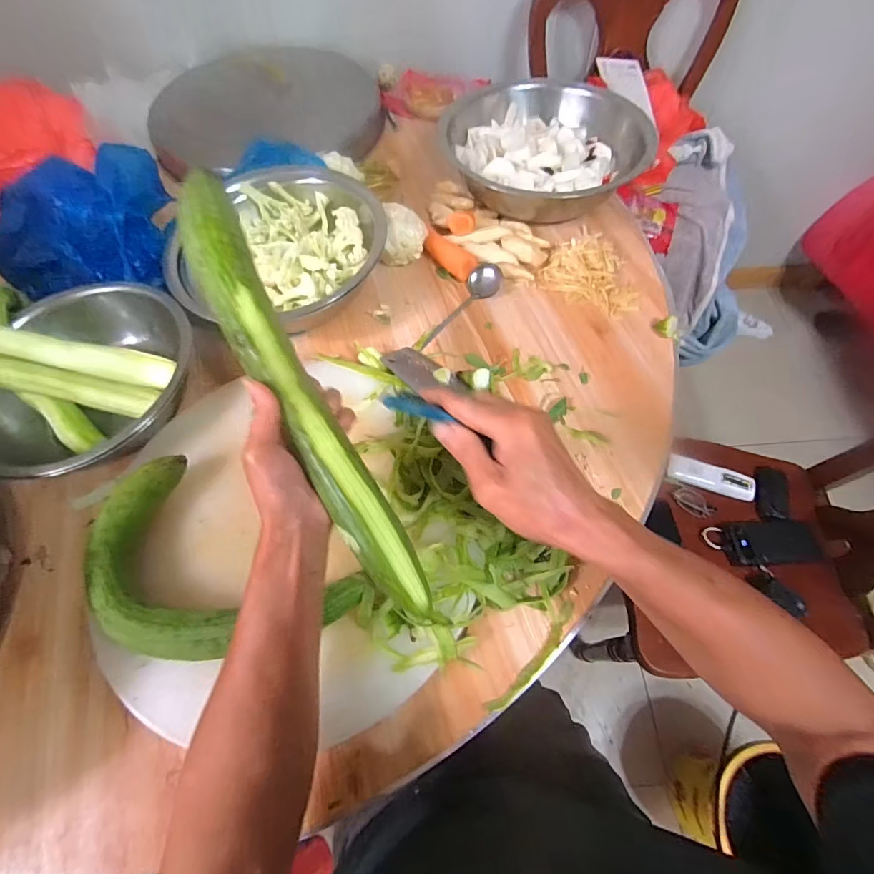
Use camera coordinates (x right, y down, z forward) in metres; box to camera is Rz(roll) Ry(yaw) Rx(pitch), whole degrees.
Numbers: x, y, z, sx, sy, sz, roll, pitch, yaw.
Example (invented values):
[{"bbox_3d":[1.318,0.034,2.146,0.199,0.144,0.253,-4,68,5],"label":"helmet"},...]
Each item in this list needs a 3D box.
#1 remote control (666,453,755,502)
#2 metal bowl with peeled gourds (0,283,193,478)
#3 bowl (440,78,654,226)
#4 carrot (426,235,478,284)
[{"bbox_3d":[0.503,0.075,0.810,0.150,0.018,0.048,15,64,10],"label":"remote control"},{"bbox_3d":[-0.433,-0.078,0.521,0.265,0.155,0.243,-1,63,2],"label":"metal bowl with peeled gourds"},{"bbox_3d":[0.168,-0.478,0.721,0.300,0.094,0.260,-11,63,-3],"label":"bowl"},{"bbox_3d":[0.018,-0.271,0.655,0.085,0.030,0.030,38,70,4],"label":"carrot"}]

